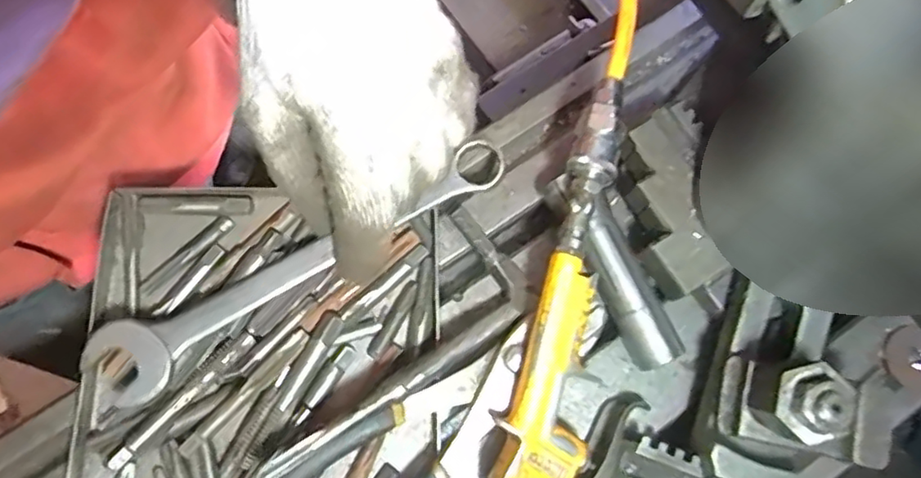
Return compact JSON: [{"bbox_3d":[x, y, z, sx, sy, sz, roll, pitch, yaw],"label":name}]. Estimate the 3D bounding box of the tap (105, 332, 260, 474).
[{"bbox_3d":[-0.131,0.073,0.285,0.011,0.012,0.079,42,79,8],"label":"tap"}]

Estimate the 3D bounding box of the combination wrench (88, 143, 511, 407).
[{"bbox_3d":[-0.071,0.012,0.295,0.214,0.014,0.036,-29,79,-11],"label":"combination wrench"}]

